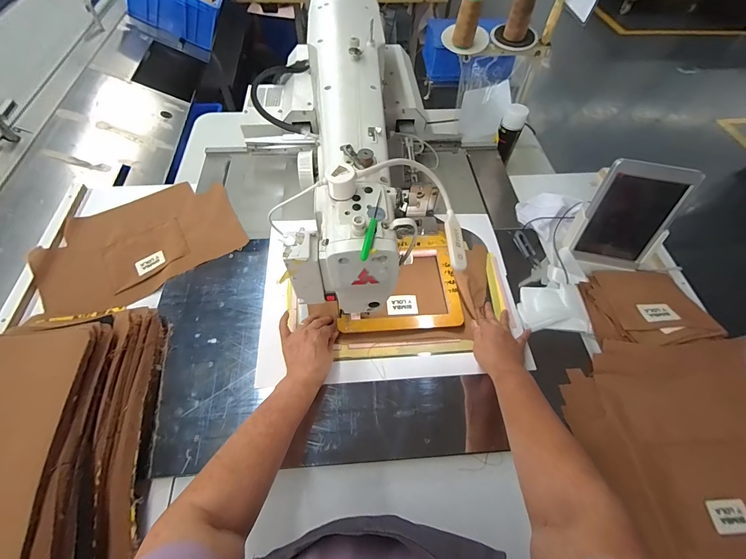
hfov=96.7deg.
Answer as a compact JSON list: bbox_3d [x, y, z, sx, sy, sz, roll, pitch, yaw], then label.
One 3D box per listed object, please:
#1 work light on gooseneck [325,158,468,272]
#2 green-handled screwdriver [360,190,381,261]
[{"bbox_3d":[0.051,-0.124,0.507,0.252,0.052,0.150,21,53,-23],"label":"work light on gooseneck"},{"bbox_3d":[0.001,-0.072,0.432,0.010,0.008,0.119,11,57,6],"label":"green-handled screwdriver"}]

